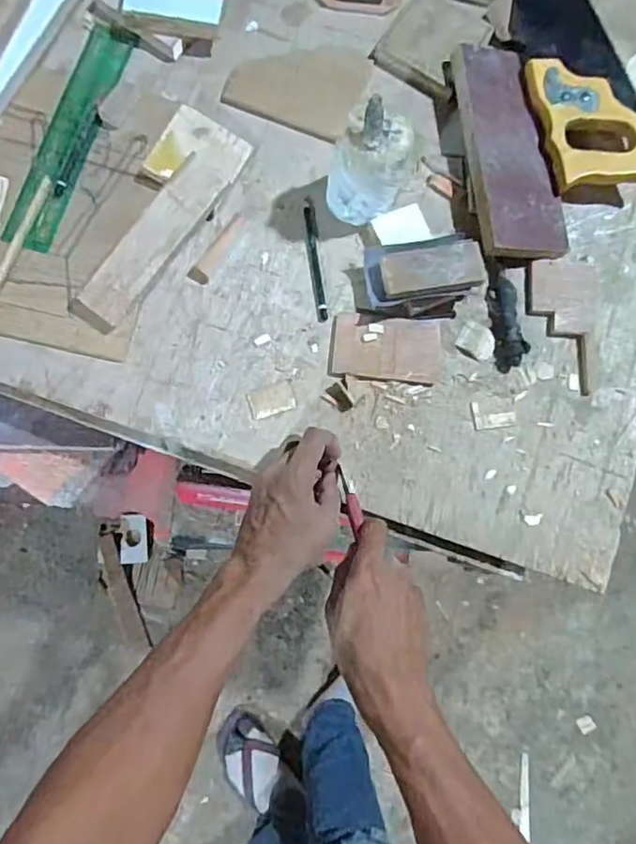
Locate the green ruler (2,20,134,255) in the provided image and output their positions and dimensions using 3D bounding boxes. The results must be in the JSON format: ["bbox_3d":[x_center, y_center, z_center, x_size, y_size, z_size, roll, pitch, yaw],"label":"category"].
[{"bbox_3d":[-0.245,-0.288,0.589,0.050,0.008,0.253,16,78,2],"label":"green ruler"}]

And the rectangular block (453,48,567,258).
[{"bbox_3d":[0.185,-0.270,0.590,0.089,0.017,0.222,-10,82,-18],"label":"rectangular block"}]

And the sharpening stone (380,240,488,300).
[{"bbox_3d":[0.109,-0.143,0.555,0.098,0.011,0.042,-12,92,-6],"label":"sharpening stone"}]

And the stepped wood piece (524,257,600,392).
[{"bbox_3d":[0.242,-0.099,0.589,0.073,0.012,0.130,5,79,-1],"label":"stepped wood piece"}]

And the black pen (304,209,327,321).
[{"bbox_3d":[-0.002,-0.156,0.583,0.011,0.009,0.118,-6,79,-3],"label":"black pen"}]

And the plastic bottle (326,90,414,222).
[{"bbox_3d":[0.046,-0.236,0.534,0.067,0.134,0.064,10,80,-2],"label":"plastic bottle"}]

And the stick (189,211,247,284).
[{"bbox_3d":[-0.095,-0.167,0.572,0.019,0.006,0.079,36,80,5],"label":"stick"}]

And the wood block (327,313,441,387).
[{"bbox_3d":[0.066,-0.071,0.572,0.106,0.009,0.063,3,79,-1],"label":"wood block"}]

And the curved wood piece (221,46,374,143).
[{"bbox_3d":[-0.019,-0.355,0.615,0.132,0.004,0.103,20,79,2],"label":"curved wood piece"}]

